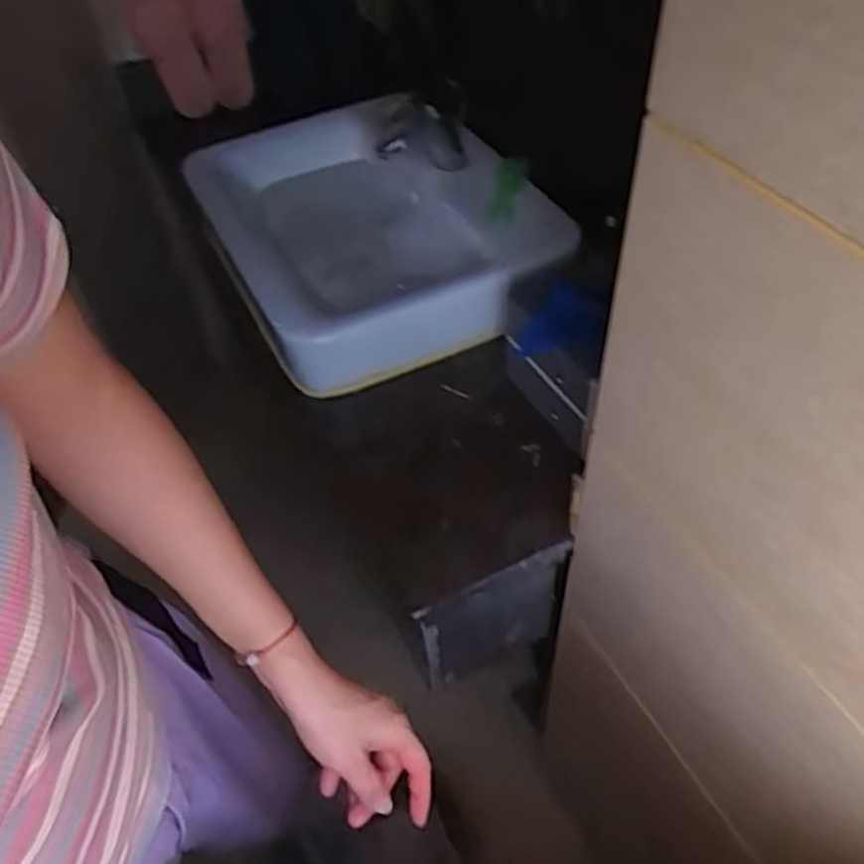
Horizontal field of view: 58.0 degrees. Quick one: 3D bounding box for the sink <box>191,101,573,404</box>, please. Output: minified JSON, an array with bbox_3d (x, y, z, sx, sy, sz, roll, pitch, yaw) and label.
[{"bbox_3d":[-0.092,-0.333,1.144,0.433,0.191,0.630,-23,51,-16],"label":"sink"}]

